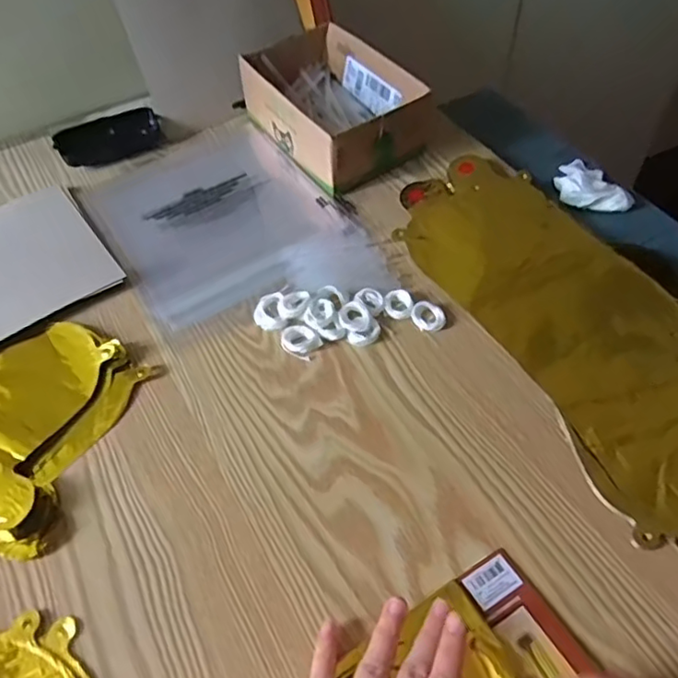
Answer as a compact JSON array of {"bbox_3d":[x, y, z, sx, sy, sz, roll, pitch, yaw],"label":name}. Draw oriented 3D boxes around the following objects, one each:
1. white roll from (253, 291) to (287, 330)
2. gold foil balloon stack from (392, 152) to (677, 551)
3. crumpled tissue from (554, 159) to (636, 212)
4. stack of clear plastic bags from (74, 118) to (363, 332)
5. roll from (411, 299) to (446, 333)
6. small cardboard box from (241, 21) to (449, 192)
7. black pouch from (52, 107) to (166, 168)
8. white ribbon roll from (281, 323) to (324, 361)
[{"bbox_3d":[-0.059,-0.023,0.522,0.027,0.008,0.037,-8,53,-3],"label":"white roll"},{"bbox_3d":[0.206,-0.010,0.489,0.180,0.016,0.430,-26,56,-16],"label":"gold foil balloon stack"},{"bbox_3d":[0.249,-0.157,0.617,0.058,0.022,0.083,-16,54,-9],"label":"crumpled tissue"},{"bbox_3d":[-0.127,-0.132,0.614,0.209,0.010,0.240,-30,57,-18],"label":"stack of clear plastic bags"},{"bbox_3d":[0.074,-0.019,0.511,0.026,0.007,0.030,-21,55,-12],"label":"roll"},{"bbox_3d":[-0.007,-0.258,0.665,0.136,0.065,0.207,-29,57,-18],"label":"small cardboard box"},{"bbox_3d":[-0.250,-0.220,0.667,0.108,0.028,0.034,-26,56,-15],"label":"black pouch"},{"bbox_3d":[-0.032,0.002,0.501,0.033,0.008,0.027,32,61,24],"label":"white ribbon roll"}]

